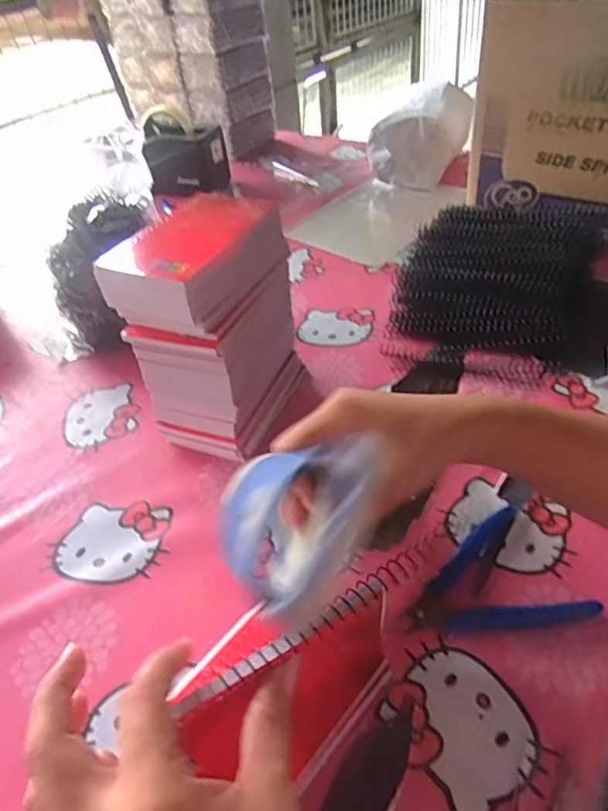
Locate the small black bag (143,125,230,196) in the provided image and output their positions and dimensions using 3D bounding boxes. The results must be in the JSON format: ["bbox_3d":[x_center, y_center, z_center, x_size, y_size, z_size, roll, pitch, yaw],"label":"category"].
[{"bbox_3d":[-0.194,-0.397,0.925,0.124,0.108,0.082,7,33,17],"label":"small black bag"}]

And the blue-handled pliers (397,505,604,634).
[{"bbox_3d":[0.122,0.107,0.377,0.118,0.007,0.088,-4,41,4],"label":"blue-handled pliers"}]

